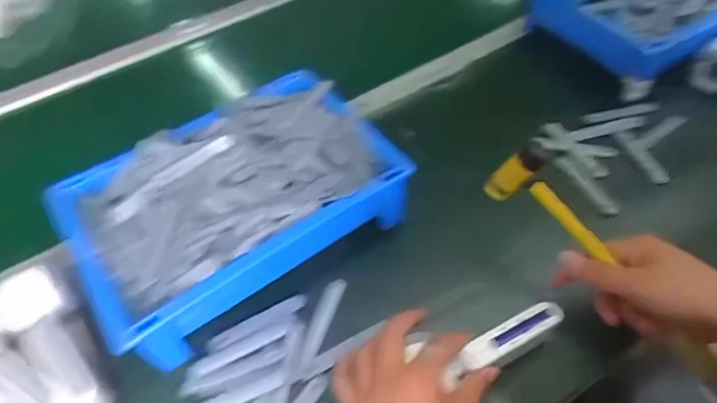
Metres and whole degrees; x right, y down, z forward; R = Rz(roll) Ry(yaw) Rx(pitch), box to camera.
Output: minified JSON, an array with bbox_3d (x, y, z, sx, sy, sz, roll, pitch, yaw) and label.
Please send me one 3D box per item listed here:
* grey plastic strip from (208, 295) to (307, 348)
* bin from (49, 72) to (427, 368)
[{"bbox_3d":[-0.099,0.118,0.512,0.101,0.005,0.015,-22,51,-16],"label":"grey plastic strip"},{"bbox_3d":[-0.124,0.004,0.541,0.310,0.095,0.223,-29,53,-21],"label":"bin"}]

